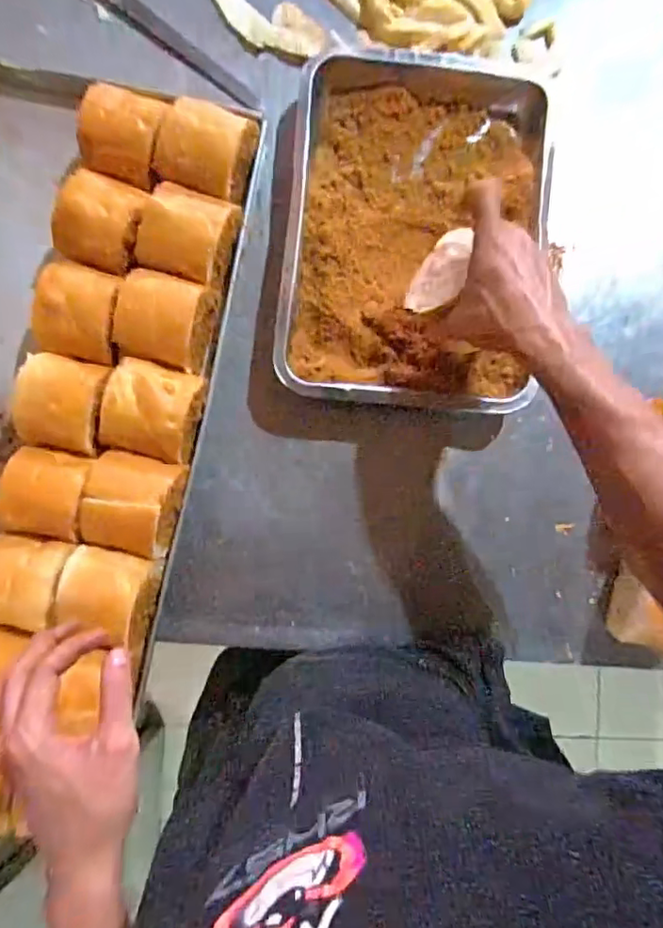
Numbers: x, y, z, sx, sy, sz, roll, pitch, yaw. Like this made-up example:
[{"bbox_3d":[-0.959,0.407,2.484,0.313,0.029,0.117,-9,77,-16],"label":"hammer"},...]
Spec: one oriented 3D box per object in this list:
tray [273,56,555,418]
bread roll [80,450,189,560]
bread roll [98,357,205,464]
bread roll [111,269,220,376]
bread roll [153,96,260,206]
[{"bbox_3d":[0.087,-0.235,0.554,0.254,0.046,0.355,5,87,-2],"label":"tray"},{"bbox_3d":[-0.181,0.035,0.498,0.074,0.048,0.086,14,87,-1],"label":"bread roll"},{"bbox_3d":[-0.165,-0.048,0.521,0.077,0.072,0.082,0,87,-2],"label":"bread roll"},{"bbox_3d":[-0.154,-0.133,0.516,0.081,0.060,0.082,14,87,-1],"label":"bread roll"},{"bbox_3d":[-0.120,-0.299,0.529,0.081,0.071,0.083,17,87,-1],"label":"bread roll"}]

